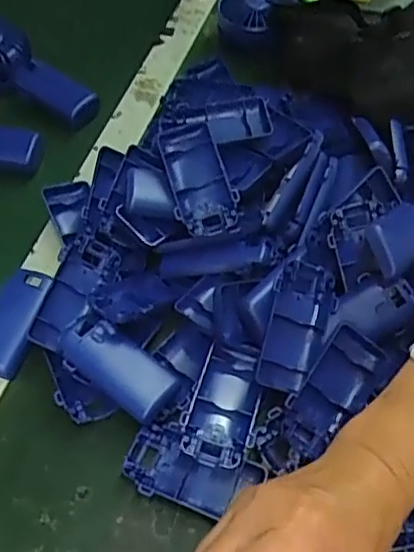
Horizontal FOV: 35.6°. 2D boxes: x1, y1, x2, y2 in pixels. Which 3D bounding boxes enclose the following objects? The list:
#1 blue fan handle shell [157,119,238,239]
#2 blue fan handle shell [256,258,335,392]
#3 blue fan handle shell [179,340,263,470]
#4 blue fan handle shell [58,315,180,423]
[{"bbox_3d":[-0.009,-0.082,0.518,0.045,0.024,0.102,-16,79,-12],"label":"blue fan handle shell"},{"bbox_3d":[0.066,0.036,0.471,0.041,0.028,0.094,15,80,10],"label":"blue fan handle shell"},{"bbox_3d":[0.012,0.089,0.460,0.046,0.019,0.089,11,55,7],"label":"blue fan handle shell"},{"bbox_3d":[-0.066,0.063,0.464,0.088,0.028,0.040,30,59,19],"label":"blue fan handle shell"}]

